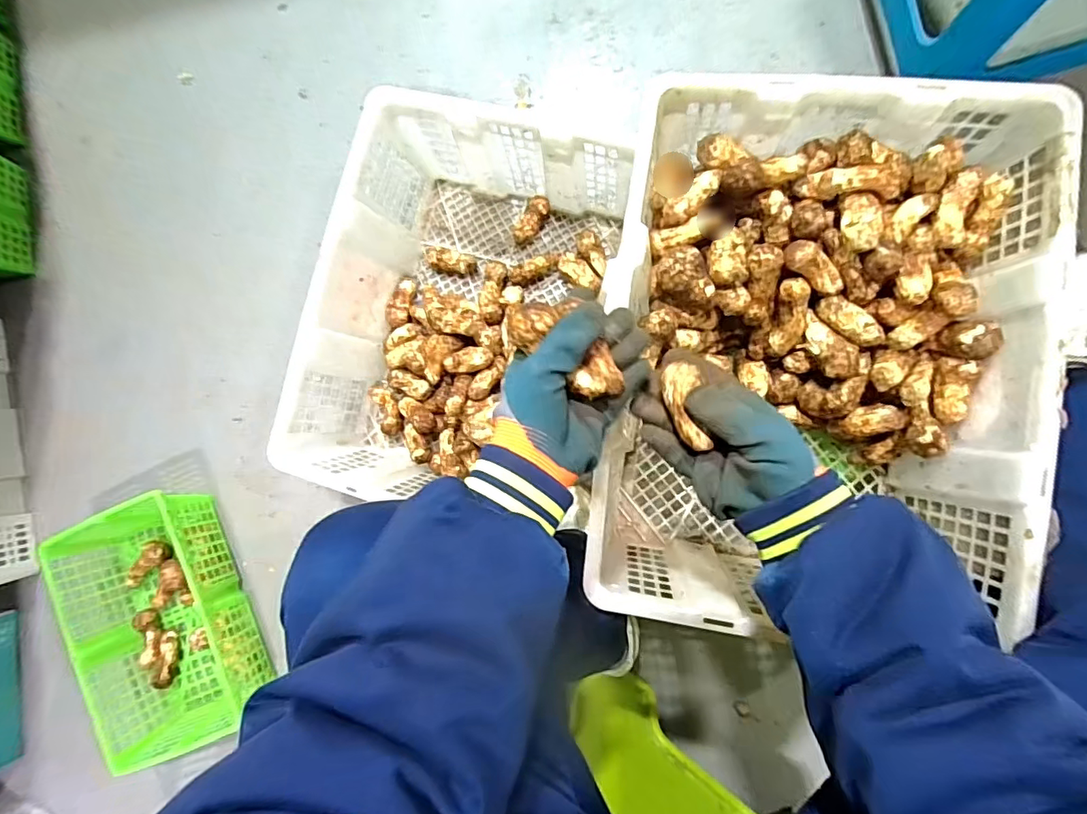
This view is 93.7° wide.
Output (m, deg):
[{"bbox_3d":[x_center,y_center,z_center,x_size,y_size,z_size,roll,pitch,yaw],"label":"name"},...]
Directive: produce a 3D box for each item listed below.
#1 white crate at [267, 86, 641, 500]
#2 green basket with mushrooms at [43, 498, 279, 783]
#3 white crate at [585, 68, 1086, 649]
[{"bbox_3d":[-0.118,-0.115,0.638,0.285,0.151,0.456,16,87,9],"label":"white crate"},{"bbox_3d":[-0.583,0.301,0.775,0.228,0.113,0.312,-23,85,7],"label":"green basket with mushrooms"},{"bbox_3d":[0.245,-0.039,0.508,0.347,0.177,0.467,6,89,8],"label":"white crate"}]

